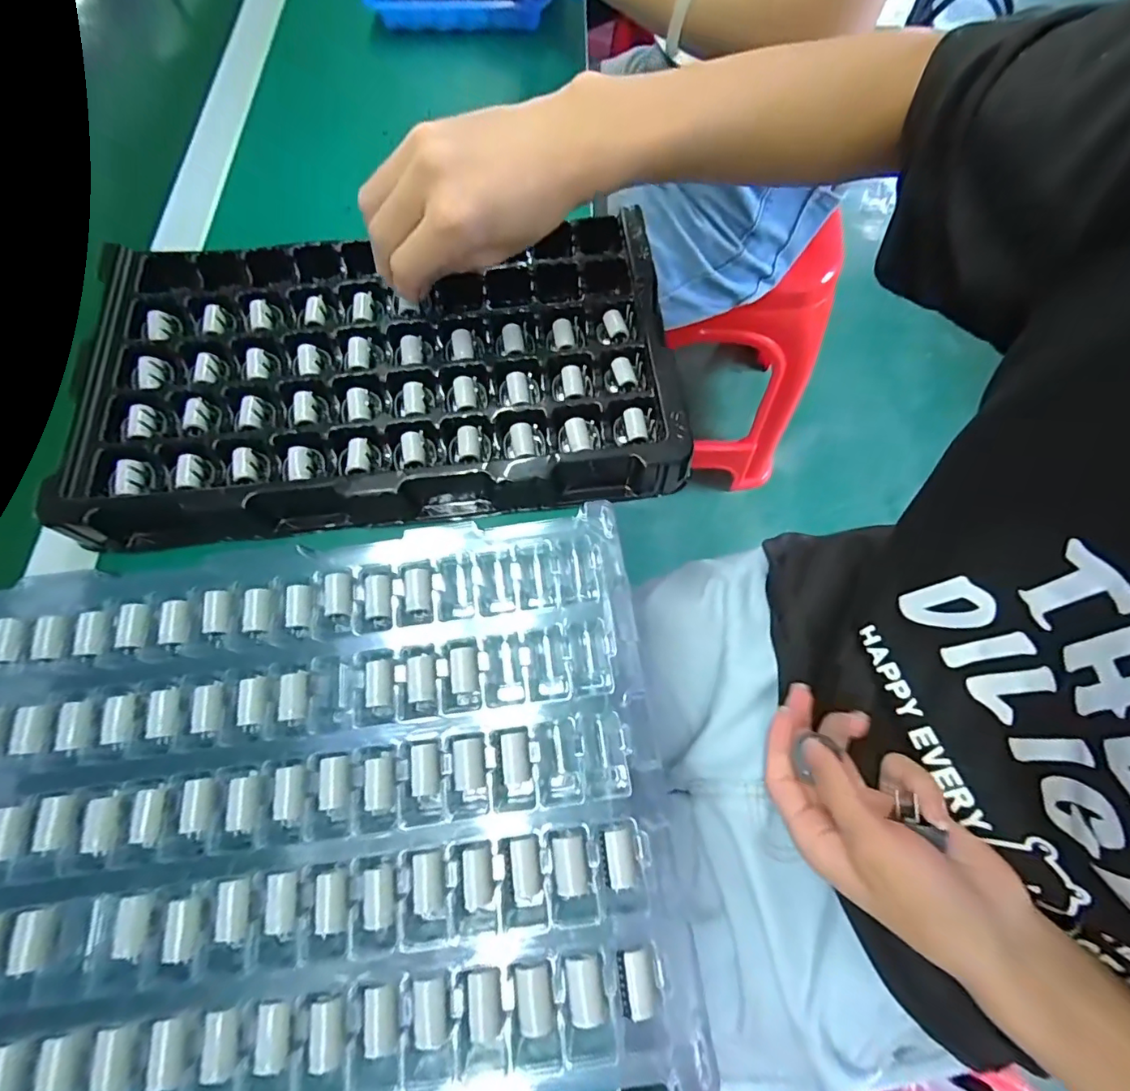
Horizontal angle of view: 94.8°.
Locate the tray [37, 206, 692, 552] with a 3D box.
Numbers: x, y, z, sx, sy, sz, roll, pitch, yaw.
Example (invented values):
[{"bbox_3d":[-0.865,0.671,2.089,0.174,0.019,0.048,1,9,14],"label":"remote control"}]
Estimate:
[{"bbox_3d":[-0.118,-0.113,0.331,0.353,0.037,0.208,-7,68,-3],"label":"tray"}]

